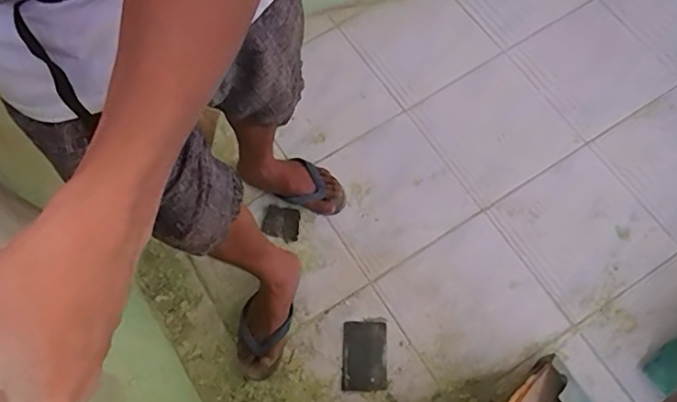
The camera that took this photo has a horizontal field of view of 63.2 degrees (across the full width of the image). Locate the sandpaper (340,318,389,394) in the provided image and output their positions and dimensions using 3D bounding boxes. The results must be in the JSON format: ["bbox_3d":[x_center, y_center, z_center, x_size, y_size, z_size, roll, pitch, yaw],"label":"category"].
[{"bbox_3d":[0.054,0.317,1.134,0.090,0.008,0.139,0,68,3],"label":"sandpaper"}]

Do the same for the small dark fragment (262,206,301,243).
[{"bbox_3d":[-0.128,0.050,1.240,0.081,0.010,0.073,12,69,8],"label":"small dark fragment"}]

